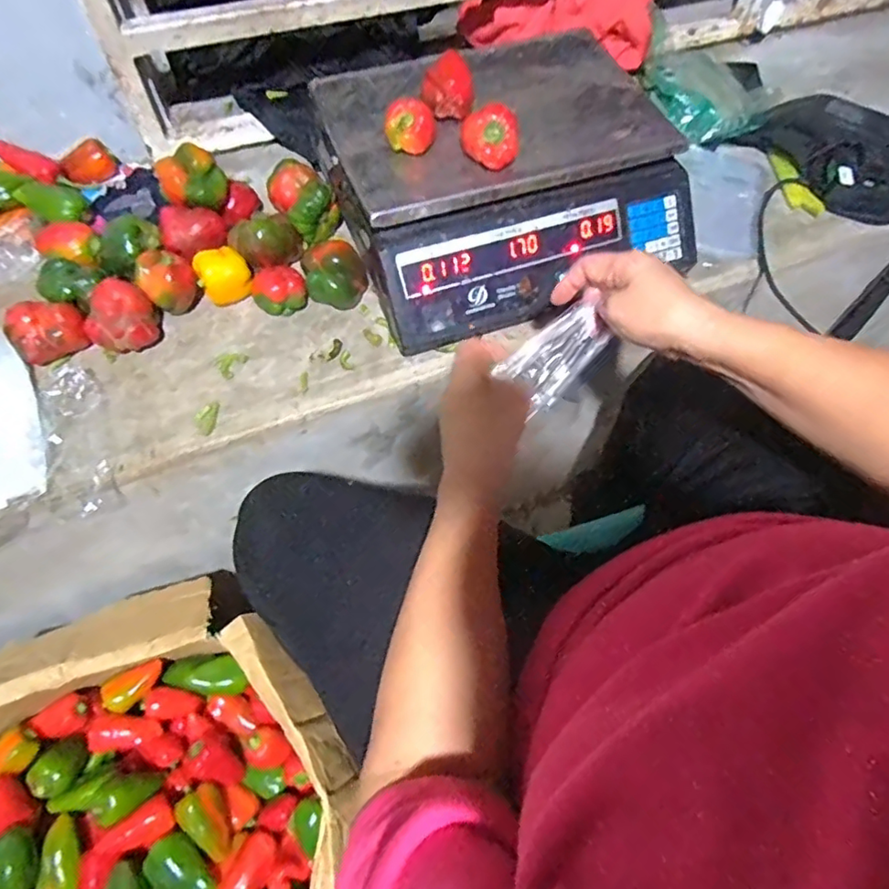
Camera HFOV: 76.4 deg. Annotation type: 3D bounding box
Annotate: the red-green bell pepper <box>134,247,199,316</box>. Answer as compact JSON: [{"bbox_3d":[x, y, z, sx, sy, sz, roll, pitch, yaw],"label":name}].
[{"bbox_3d":[-0.279,-0.165,0.571,0.052,0.053,0.062,-32,68,-17],"label":"red-green bell pepper"}]

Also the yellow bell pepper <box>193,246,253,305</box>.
[{"bbox_3d":[-0.225,-0.173,0.576,0.051,0.038,0.040,-18,64,-11],"label":"yellow bell pepper"}]

